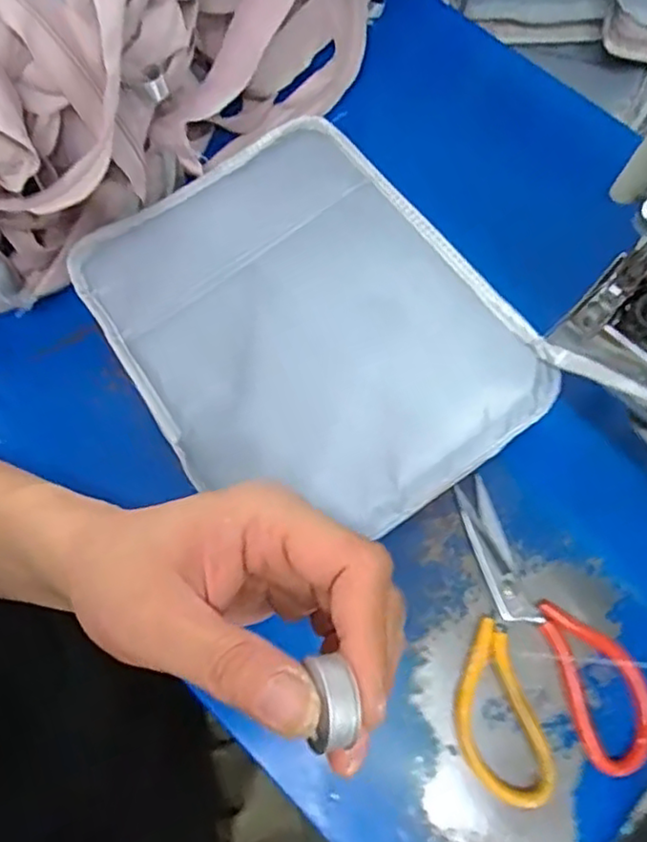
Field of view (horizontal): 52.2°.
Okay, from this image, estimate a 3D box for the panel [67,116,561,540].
[{"bbox_3d":[-0.020,-0.066,0.435,0.217,0.019,0.284,-35,70,-2],"label":"panel"}]

